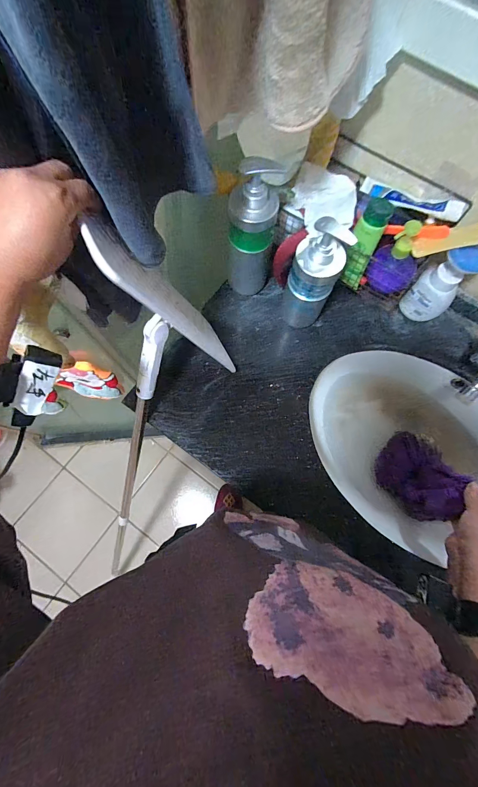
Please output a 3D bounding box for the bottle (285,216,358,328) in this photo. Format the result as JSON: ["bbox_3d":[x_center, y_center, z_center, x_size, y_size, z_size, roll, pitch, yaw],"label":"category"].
[{"bbox_3d":[0.122,-0.190,0.542,0.078,0.228,0.073,0,75,-1],"label":"bottle"}]

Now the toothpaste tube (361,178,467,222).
[{"bbox_3d":[0.277,-0.316,0.528,0.168,0.024,0.042,34,76,22],"label":"toothpaste tube"}]

